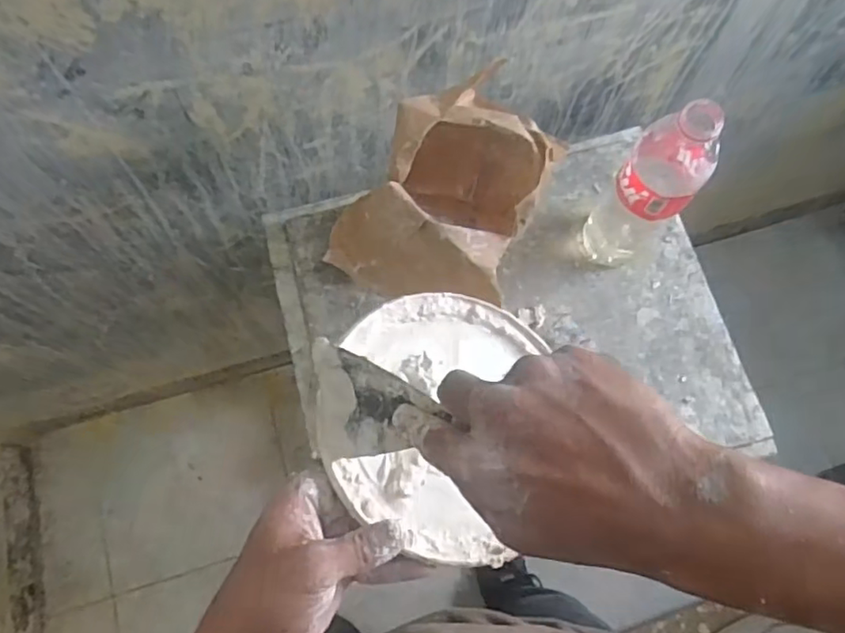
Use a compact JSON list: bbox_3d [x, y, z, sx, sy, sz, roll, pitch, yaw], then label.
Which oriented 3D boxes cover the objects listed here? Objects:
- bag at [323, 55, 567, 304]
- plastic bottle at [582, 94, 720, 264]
[{"bbox_3d":[0.019,-0.095,0.554,0.159,0.153,0.155,32,73,8],"label":"bag"},{"bbox_3d":[0.203,-0.112,0.546,0.061,0.224,0.062,1,72,-2],"label":"plastic bottle"}]

